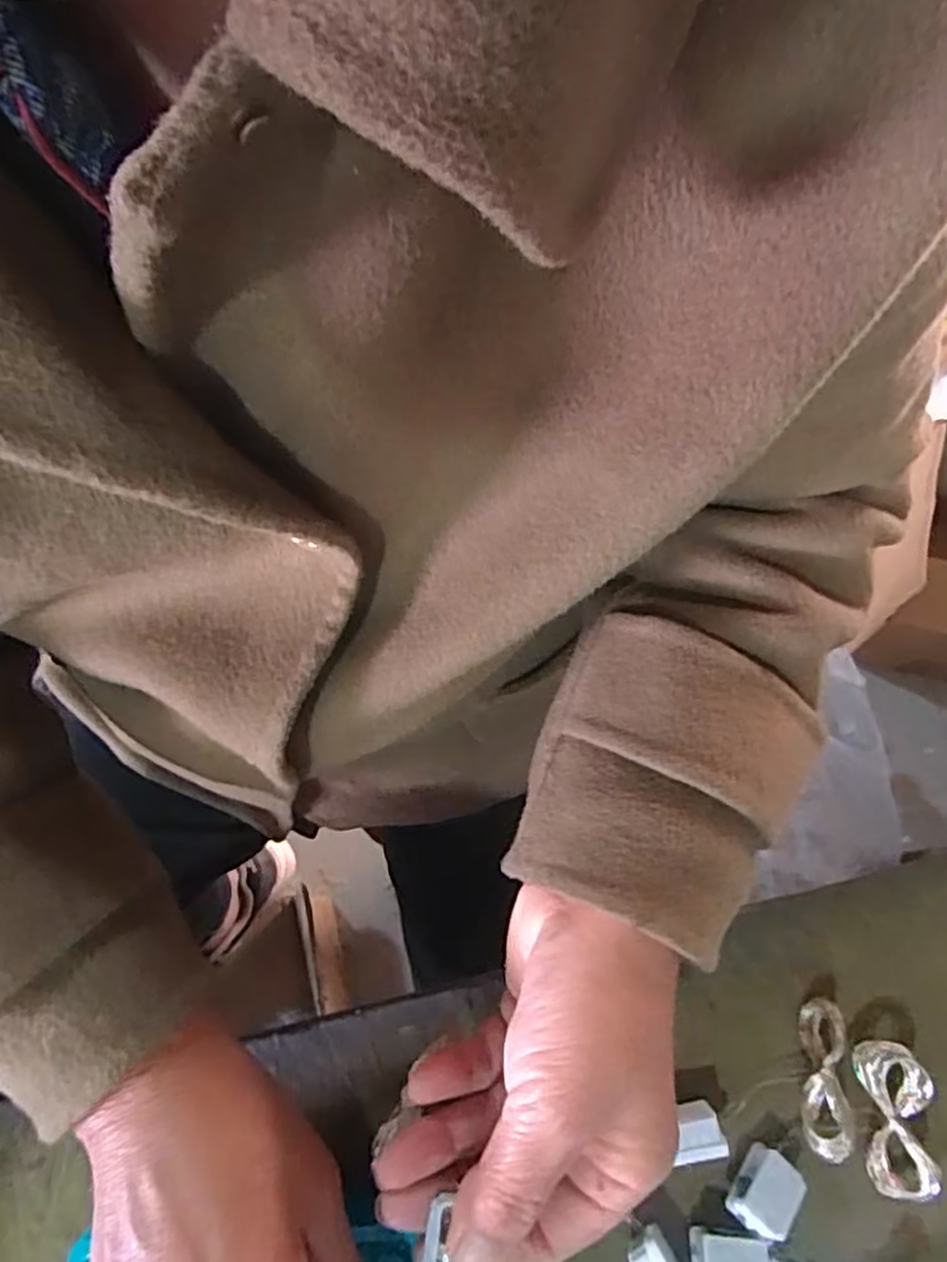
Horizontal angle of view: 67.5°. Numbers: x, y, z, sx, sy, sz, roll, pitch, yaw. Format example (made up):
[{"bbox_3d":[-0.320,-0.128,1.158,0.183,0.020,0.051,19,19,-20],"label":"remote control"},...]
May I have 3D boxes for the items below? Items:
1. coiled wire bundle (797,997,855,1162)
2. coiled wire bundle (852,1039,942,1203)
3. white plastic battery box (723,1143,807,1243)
[{"bbox_3d":[0.139,0.178,0.284,0.015,0.016,0.055,4,68,5],"label":"coiled wire bundle"},{"bbox_3d":[0.163,0.189,0.275,0.021,0.022,0.052,-1,68,3],"label":"coiled wire bundle"},{"bbox_3d":[0.111,0.214,0.270,0.019,0.016,0.027,37,74,17],"label":"white plastic battery box"}]

